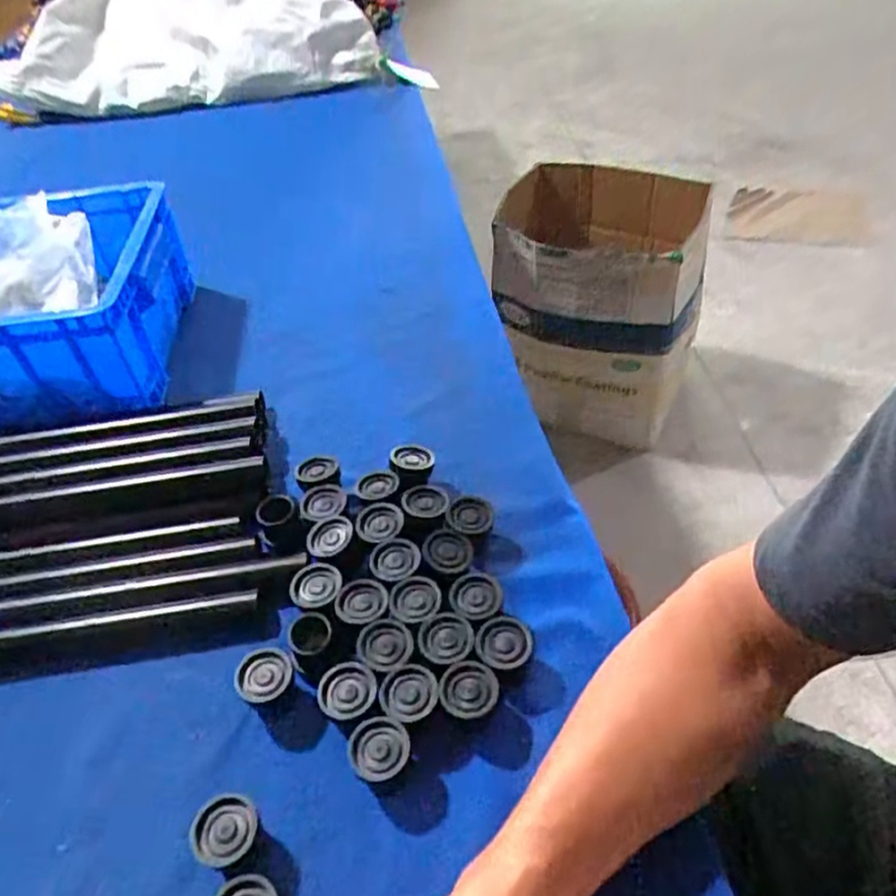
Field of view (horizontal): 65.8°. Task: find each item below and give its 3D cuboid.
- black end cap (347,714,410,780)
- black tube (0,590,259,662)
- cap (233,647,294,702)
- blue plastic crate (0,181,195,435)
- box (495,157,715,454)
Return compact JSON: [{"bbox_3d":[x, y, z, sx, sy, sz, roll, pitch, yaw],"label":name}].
[{"bbox_3d":[-0.039,0.183,0.409,0.035,0.035,0.033,-3,44,3],"label":"black end cap"},{"bbox_3d":[-0.244,0.130,0.486,0.218,0.020,0.021,-9,44,-3],"label":"black tube"},{"bbox_3d":[-0.117,0.151,0.447,0.035,0.037,0.030,-26,48,-19],"label":"cap"},{"bbox_3d":[-0.451,-0.150,0.690,0.336,0.137,0.240,-8,44,-2],"label":"blue plastic crate"},{"bbox_3d":[0.319,-0.314,1.511,0.412,0.453,0.366,11,47,16],"label":"box"}]

